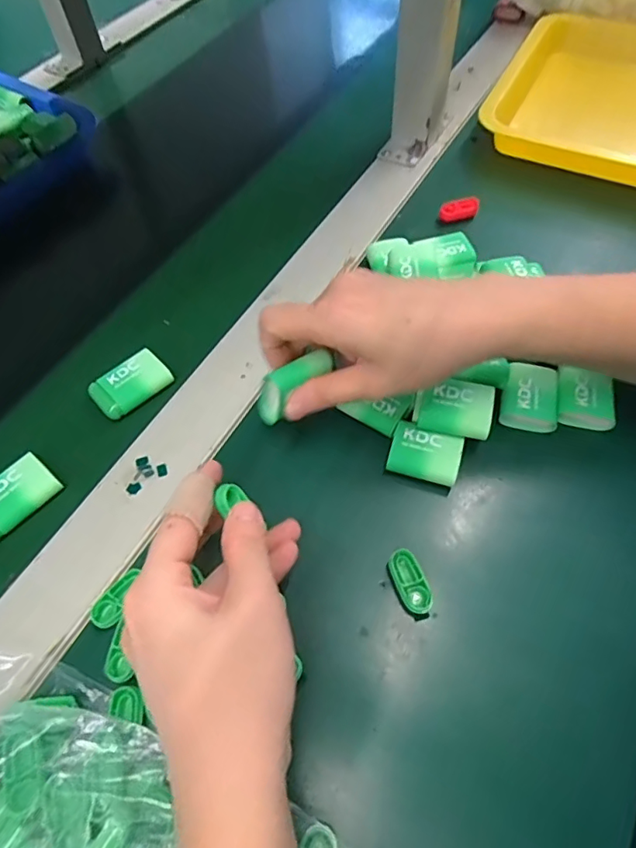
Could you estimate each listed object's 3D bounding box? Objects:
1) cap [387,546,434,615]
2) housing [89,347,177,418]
[{"bbox_3d":[0.050,0.085,0.280,0.016,0.008,0.033,-21,59,-11],"label":"cap"},{"bbox_3d":[-0.129,-0.028,0.355,0.051,0.009,0.033,-38,63,-20],"label":"housing"}]

